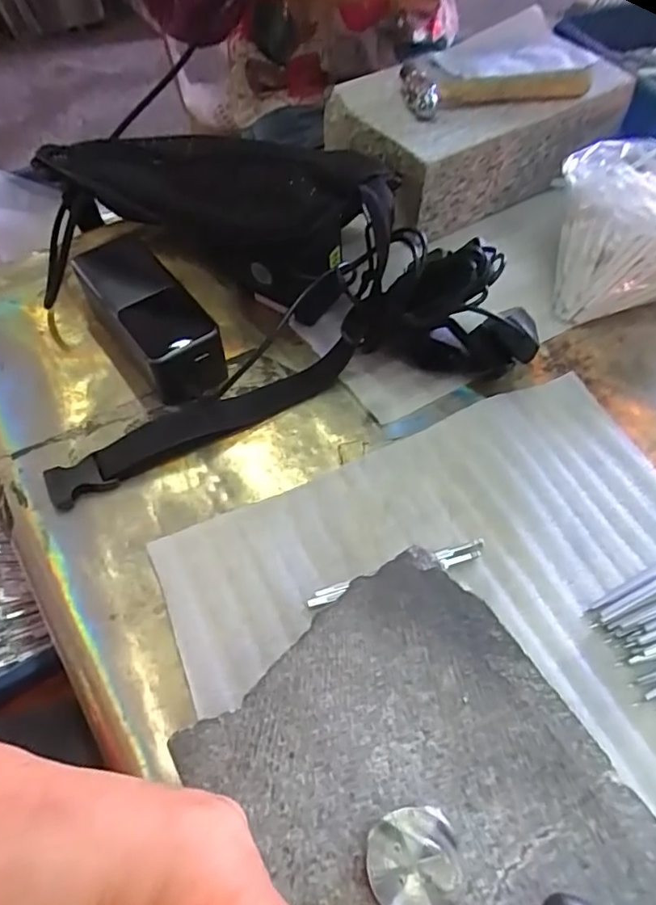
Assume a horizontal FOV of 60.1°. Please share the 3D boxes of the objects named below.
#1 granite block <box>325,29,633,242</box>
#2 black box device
[{"bbox_3d":[0.131,-0.294,0.516,0.242,0.078,0.137,-29,62,-18],"label":"granite block"},{"bbox_3d":[-0.126,-0.094,0.407,0.057,0.050,0.139,-31,62,-19],"label":"black box device"}]

